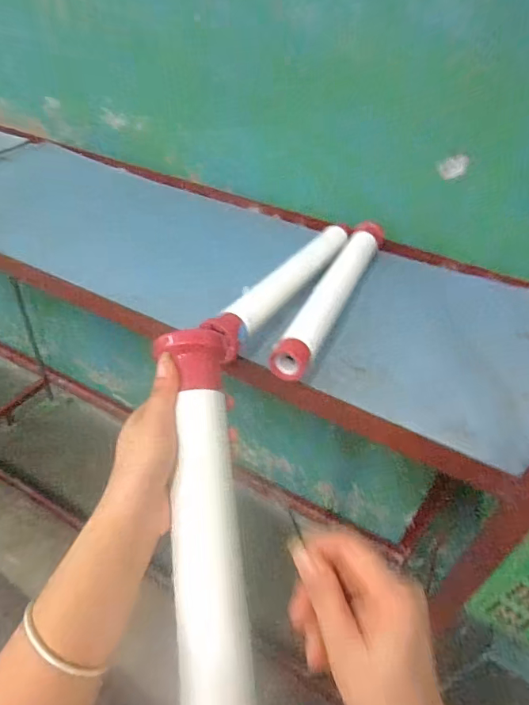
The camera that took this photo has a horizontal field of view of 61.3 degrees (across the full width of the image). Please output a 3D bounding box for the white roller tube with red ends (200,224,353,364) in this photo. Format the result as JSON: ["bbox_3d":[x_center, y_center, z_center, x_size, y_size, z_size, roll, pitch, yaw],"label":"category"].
[{"bbox_3d":[0.040,-0.110,0.703,0.056,0.059,0.431,24,42,19],"label":"white roller tube with red ends"}]

